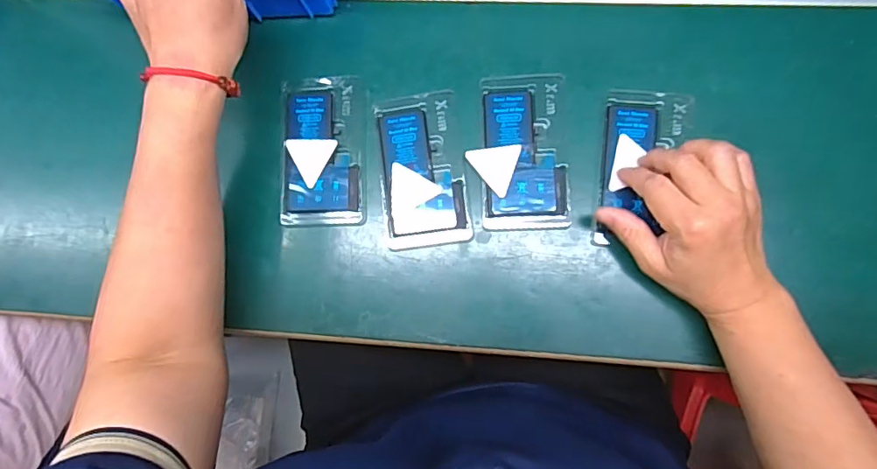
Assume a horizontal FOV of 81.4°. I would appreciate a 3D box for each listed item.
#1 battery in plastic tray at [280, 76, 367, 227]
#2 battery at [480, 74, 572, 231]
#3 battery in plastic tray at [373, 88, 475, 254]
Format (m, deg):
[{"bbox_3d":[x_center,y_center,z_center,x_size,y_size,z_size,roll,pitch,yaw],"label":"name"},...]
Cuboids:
[{"bbox_3d":[-0.098,-0.070,0.434,0.072,0.005,0.125,0,83,5],"label":"battery in plastic tray"},{"bbox_3d":[0.070,-0.069,0.420,0.069,0.008,0.127,-2,83,5],"label":"battery"},{"bbox_3d":[-0.015,-0.053,0.425,0.068,0.006,0.125,-9,82,4],"label":"battery in plastic tray"}]

